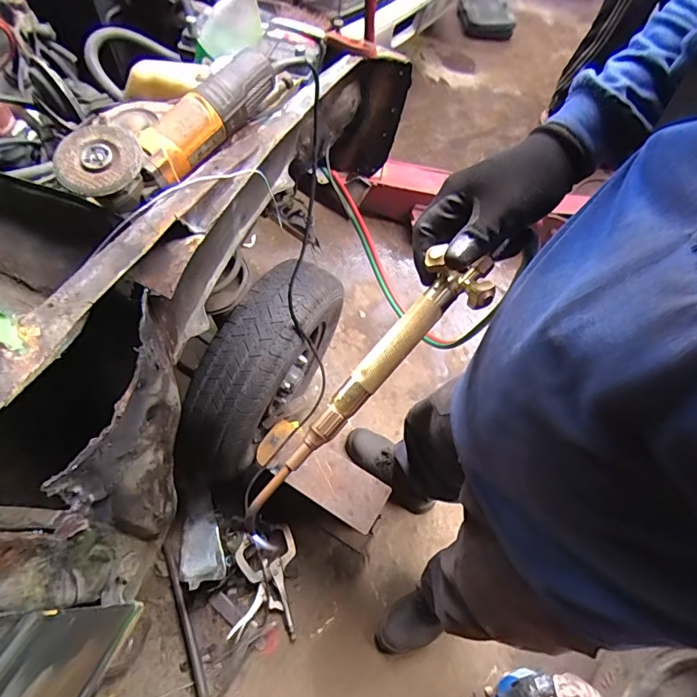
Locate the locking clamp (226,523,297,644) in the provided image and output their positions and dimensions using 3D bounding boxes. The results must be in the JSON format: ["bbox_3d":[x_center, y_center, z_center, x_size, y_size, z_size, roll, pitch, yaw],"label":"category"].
[{"bbox_3d":[-0.209,0.577,1.144,0.143,0.066,0.258,1,60,-6],"label":"locking clamp"}]

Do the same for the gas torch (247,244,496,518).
[{"bbox_3d":[0.017,0.031,0.410,0.057,0.029,0.304,43,89,19],"label":"gas torch"}]

